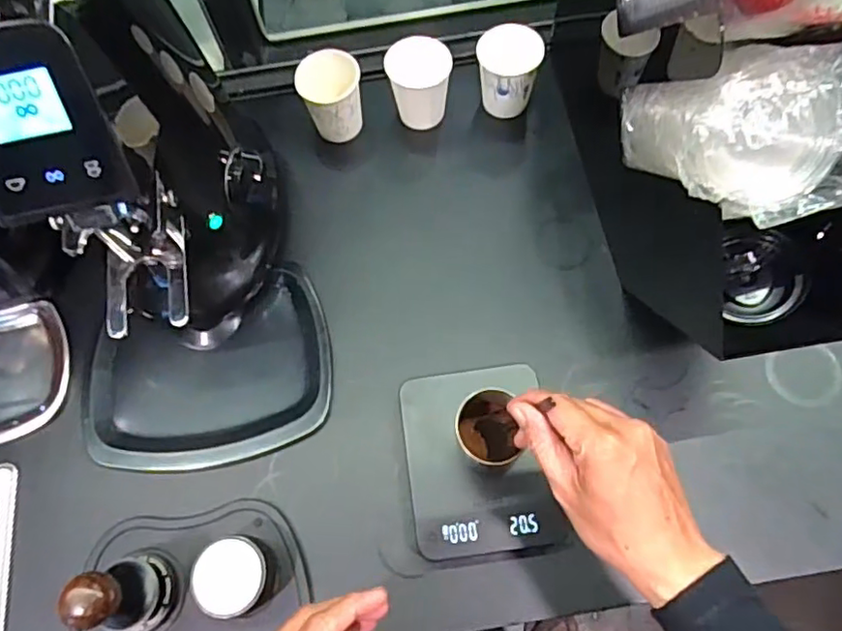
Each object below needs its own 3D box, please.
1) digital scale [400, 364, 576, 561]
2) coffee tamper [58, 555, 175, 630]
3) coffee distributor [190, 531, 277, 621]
[{"bbox_3d":[0.052,0.130,0.544,0.125,0.035,0.156,-8,69,0],"label":"digital scale"},{"bbox_3d":[-0.243,0.227,0.487,0.056,0.099,0.064,-8,69,0],"label":"coffee tamper"},{"bbox_3d":[-0.158,0.221,0.514,0.059,0.048,0.061,-1,69,3],"label":"coffee distributor"}]

